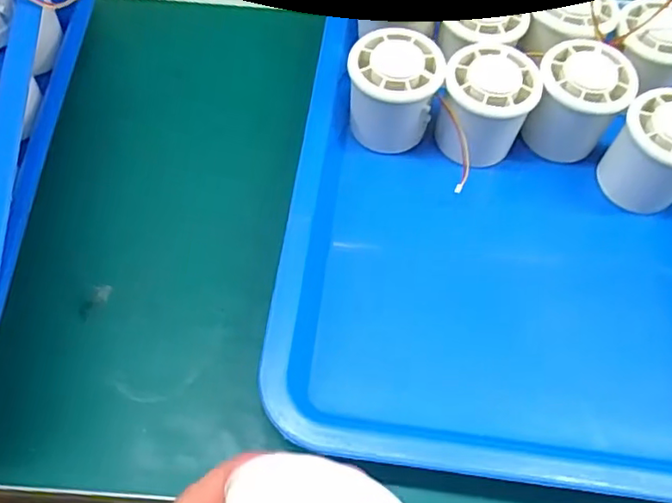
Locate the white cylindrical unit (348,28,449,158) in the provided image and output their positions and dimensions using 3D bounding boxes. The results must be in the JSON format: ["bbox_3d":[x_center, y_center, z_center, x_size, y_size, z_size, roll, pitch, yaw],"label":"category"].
[{"bbox_3d":[0.035,-0.098,0.381,0.056,0.053,0.054,4,60,-2],"label":"white cylindrical unit"}]

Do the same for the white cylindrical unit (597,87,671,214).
[{"bbox_3d":[0.195,-0.059,0.370,0.056,0.055,0.055,36,64,16],"label":"white cylindrical unit"}]

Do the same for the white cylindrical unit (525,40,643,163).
[{"bbox_3d":[0.149,-0.093,0.384,0.053,0.053,0.056,2,60,-3],"label":"white cylindrical unit"}]

